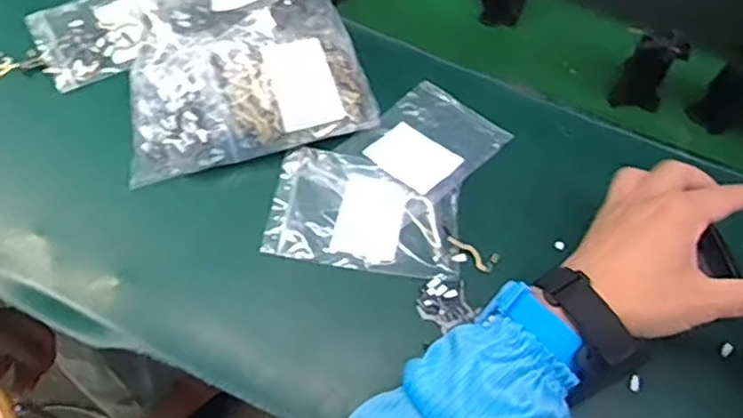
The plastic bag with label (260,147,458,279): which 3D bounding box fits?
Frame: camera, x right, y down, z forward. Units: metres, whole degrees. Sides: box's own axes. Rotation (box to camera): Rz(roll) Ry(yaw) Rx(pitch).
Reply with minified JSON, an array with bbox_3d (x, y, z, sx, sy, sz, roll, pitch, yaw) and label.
[{"bbox_3d":[-0.004,0.002,0.523,0.145,0.010,0.093,10,63,4],"label":"plastic bag with label"}]

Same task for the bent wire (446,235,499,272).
[{"bbox_3d":[0.078,0.033,0.509,0.042,0.004,0.017,33,64,1],"label":"bent wire"}]

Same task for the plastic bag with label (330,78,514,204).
[{"bbox_3d":[0.047,-0.057,0.550,0.095,0.010,0.106,41,69,18],"label":"plastic bag with label"}]

